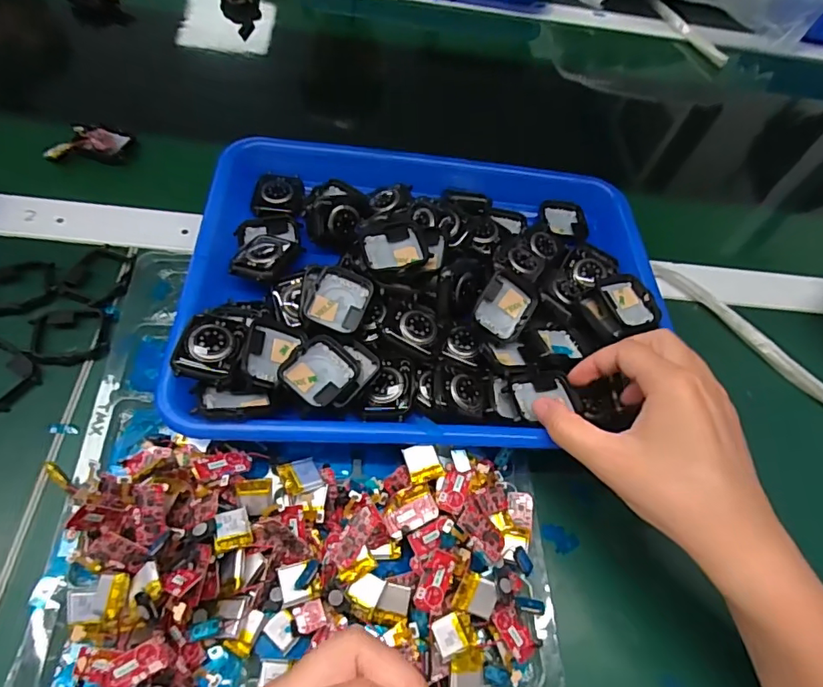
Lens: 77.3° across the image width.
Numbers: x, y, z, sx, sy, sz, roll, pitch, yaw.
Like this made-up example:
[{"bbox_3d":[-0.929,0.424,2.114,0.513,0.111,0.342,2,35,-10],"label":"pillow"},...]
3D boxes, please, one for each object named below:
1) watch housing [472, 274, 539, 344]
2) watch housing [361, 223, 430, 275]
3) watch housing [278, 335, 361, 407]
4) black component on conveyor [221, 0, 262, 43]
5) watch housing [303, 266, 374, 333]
[{"bbox_3d":[0.062,-0.024,0.341,0.037,0.008,0.041,27,80,-12],"label":"watch housing"},{"bbox_3d":[-0.012,-0.062,0.342,0.041,0.011,0.035,-8,60,-14],"label":"watch housing"},{"bbox_3d":[-0.054,0.016,0.303,0.035,0.013,0.042,36,59,14],"label":"watch housing"},{"bbox_3d":[-0.193,-0.377,0.583,0.041,0.047,0.029,-11,60,-16],"label":"black component on conveyor"},{"bbox_3d":[-0.048,-0.027,0.325,0.041,0.007,0.040,14,70,-11],"label":"watch housing"}]

